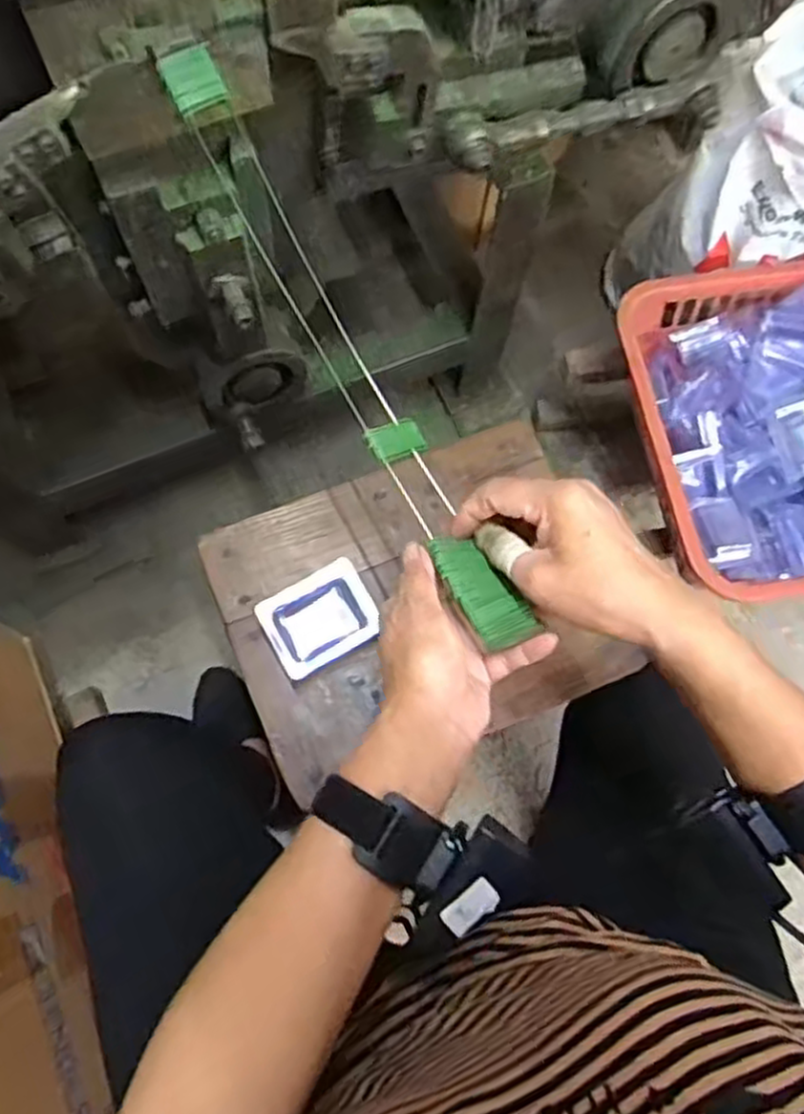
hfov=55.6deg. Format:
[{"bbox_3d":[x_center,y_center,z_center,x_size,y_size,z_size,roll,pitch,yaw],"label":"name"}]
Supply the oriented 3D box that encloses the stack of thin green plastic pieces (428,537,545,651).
[{"bbox_3d":[0.044,0.019,0.433,0.028,0.015,0.075,-37,77,-12],"label":"stack of thin green plastic pieces"}]

